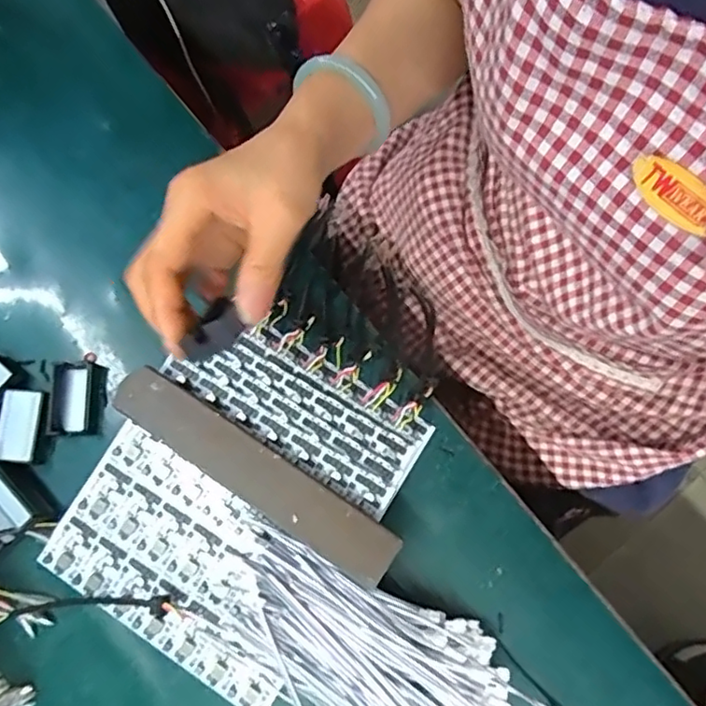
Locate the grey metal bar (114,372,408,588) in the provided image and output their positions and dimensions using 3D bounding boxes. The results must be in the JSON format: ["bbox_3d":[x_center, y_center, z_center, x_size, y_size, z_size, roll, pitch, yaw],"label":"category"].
[{"bbox_3d":[-0.063,0.072,0.366,0.198,0.011,0.034,32,83,11],"label":"grey metal bar"}]

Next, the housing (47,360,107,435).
[{"bbox_3d":[-0.199,0.033,0.432,0.035,0.017,0.053,4,78,5],"label":"housing"}]

